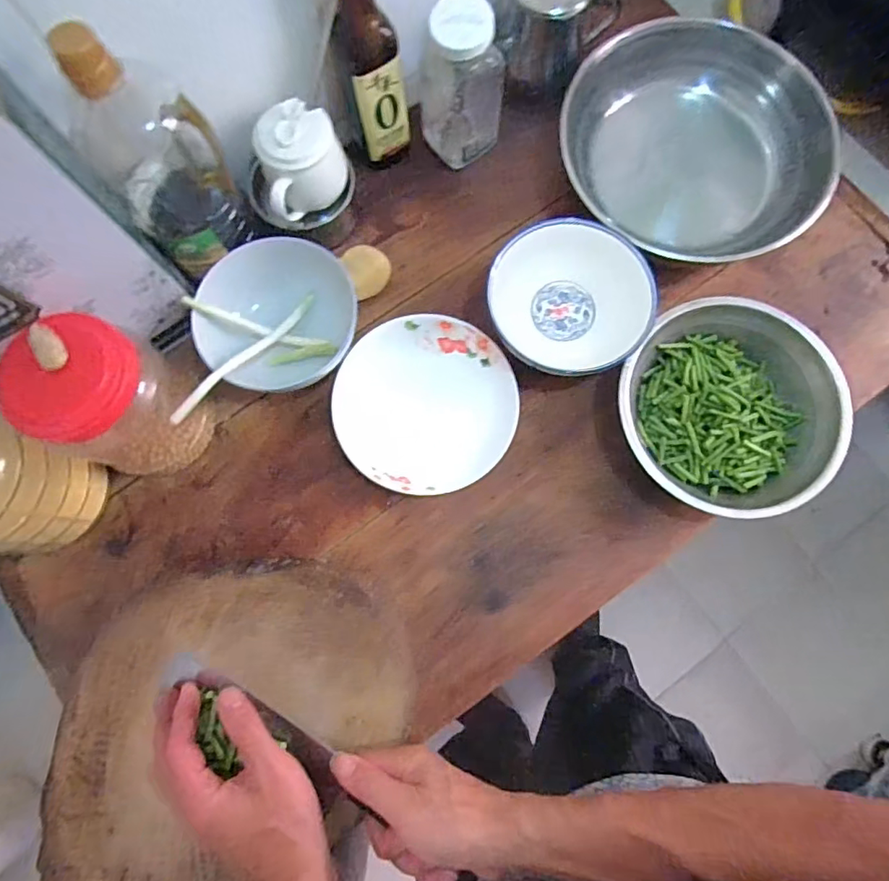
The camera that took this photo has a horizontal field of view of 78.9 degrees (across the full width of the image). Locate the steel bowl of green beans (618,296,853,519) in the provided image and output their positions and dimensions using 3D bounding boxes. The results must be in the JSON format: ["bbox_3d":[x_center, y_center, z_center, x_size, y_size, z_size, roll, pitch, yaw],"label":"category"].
[{"bbox_3d":[0.302,-0.030,0.586,0.220,0.066,0.218,0,79,2],"label":"steel bowl of green beans"}]

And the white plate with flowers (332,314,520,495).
[{"bbox_3d":[-0.020,-0.040,0.605,0.194,0.035,0.194,-2,79,1],"label":"white plate with flowers"}]

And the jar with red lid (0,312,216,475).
[{"bbox_3d":[-0.324,-0.041,0.531,0.122,0.169,0.132,16,80,5],"label":"jar with red lid"}]

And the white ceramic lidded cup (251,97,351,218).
[{"bbox_3d":[-0.153,-0.302,0.594,0.092,0.082,0.093,-18,79,-2],"label":"white ceramic lidded cup"}]

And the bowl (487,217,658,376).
[{"bbox_3d":[0.132,-0.151,0.599,0.171,0.063,0.176,-25,79,-3],"label":"bowl"}]

